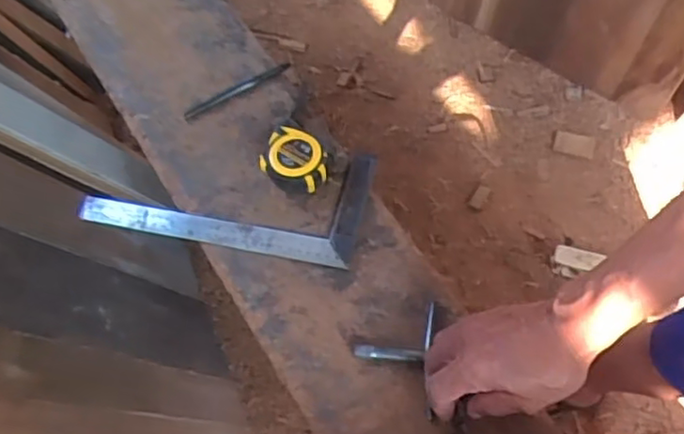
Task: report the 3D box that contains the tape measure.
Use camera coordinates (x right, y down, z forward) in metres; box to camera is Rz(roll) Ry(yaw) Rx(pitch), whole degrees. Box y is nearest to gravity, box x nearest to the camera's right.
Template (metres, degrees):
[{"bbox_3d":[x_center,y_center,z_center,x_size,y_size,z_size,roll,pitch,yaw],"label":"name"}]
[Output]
[{"bbox_3d":[-0.046,-0.059,0.672,0.071,0.042,0.061,16,66,9],"label":"tape measure"}]

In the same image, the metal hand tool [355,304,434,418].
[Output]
[{"bbox_3d":[0.046,0.126,0.581,0.072,0.022,0.105,4,65,4],"label":"metal hand tool"}]

